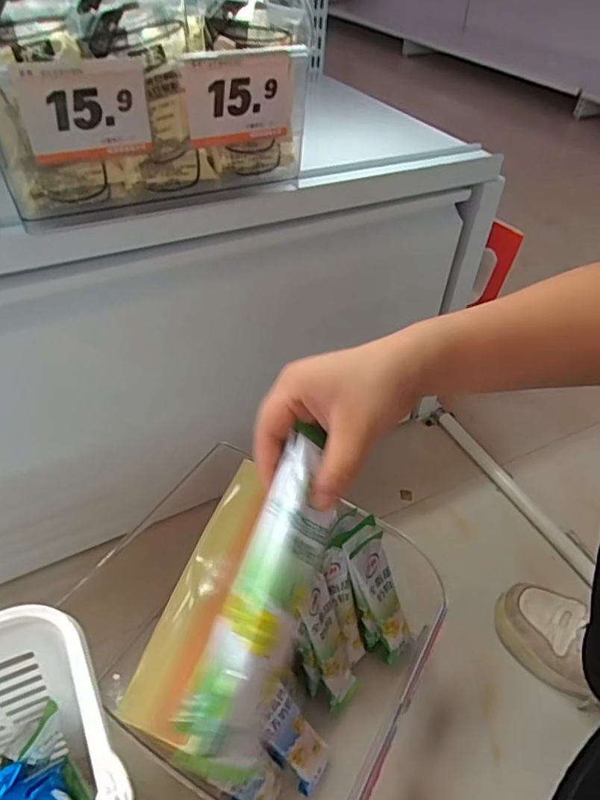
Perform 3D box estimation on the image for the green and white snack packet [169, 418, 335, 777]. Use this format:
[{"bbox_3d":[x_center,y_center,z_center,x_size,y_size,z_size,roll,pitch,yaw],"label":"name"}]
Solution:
[{"bbox_3d":[-0.015,0.096,0.269,0.040,0.023,0.167,14,66,10],"label":"green and white snack packet"}]

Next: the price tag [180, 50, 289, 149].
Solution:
[{"bbox_3d":[-0.044,-0.224,0.388,0.082,0.058,0.008,-19,49,-18],"label":"price tag"}]

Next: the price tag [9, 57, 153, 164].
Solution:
[{"bbox_3d":[-0.142,-0.193,0.347,0.080,0.056,0.008,-18,48,-22],"label":"price tag"}]

